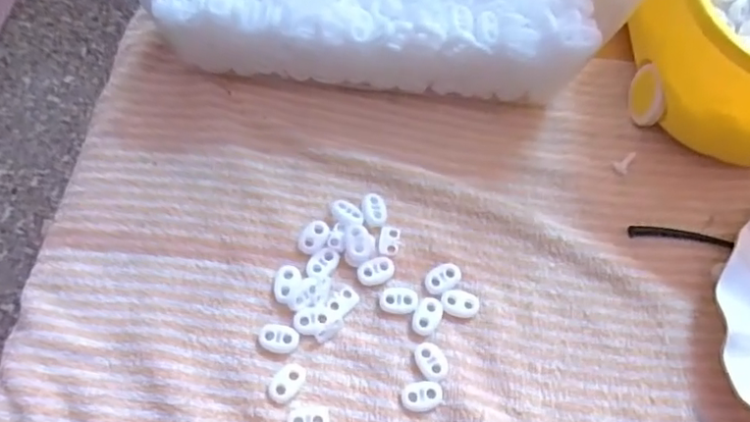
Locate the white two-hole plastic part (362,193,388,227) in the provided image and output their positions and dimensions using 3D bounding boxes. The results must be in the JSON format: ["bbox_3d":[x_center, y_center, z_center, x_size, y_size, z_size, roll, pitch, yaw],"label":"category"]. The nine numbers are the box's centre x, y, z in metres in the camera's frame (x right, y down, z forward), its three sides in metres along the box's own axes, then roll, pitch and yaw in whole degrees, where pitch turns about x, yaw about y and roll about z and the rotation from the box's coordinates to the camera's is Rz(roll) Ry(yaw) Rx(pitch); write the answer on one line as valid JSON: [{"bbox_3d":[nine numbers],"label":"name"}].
[{"bbox_3d":[0.000,0.000,0.358,0.015,0.005,0.022,-12,69,-10],"label":"white two-hole plastic part"}]

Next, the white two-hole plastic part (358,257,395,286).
[{"bbox_3d":[0.001,0.037,0.343,0.023,0.005,0.014,-22,71,-14],"label":"white two-hole plastic part"}]

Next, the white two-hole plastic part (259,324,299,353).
[{"bbox_3d":[-0.054,0.072,0.325,0.021,0.004,0.015,9,67,-2],"label":"white two-hole plastic part"}]

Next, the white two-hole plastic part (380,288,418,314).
[{"bbox_3d":[0.014,0.053,0.337,0.021,0.004,0.014,7,67,-2],"label":"white two-hole plastic part"}]

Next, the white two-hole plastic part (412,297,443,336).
[{"bbox_3d":[0.031,0.061,0.333,0.015,0.004,0.022,26,67,6],"label":"white two-hole plastic part"}]

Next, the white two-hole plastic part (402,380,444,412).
[{"bbox_3d":[0.026,0.101,0.315,0.022,0.004,0.015,-3,68,-7],"label":"white two-hole plastic part"}]

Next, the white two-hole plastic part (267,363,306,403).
[{"bbox_3d":[-0.048,0.094,0.315,0.014,0.004,0.023,32,68,8],"label":"white two-hole plastic part"}]

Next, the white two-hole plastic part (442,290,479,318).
[{"bbox_3d":[0.050,0.054,0.338,0.022,0.004,0.015,8,67,-2],"label":"white two-hole plastic part"}]

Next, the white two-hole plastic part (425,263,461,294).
[{"bbox_3d":[0.041,0.040,0.343,0.023,0.004,0.015,-29,73,-16],"label":"white two-hole plastic part"}]

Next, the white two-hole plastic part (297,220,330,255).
[{"bbox_3d":[-0.037,0.016,0.350,0.015,0.004,0.023,32,68,8],"label":"white two-hole plastic part"}]

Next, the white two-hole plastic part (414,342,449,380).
[{"bbox_3d":[0.032,0.085,0.323,0.015,0.004,0.023,-33,74,-17],"label":"white two-hole plastic part"}]

